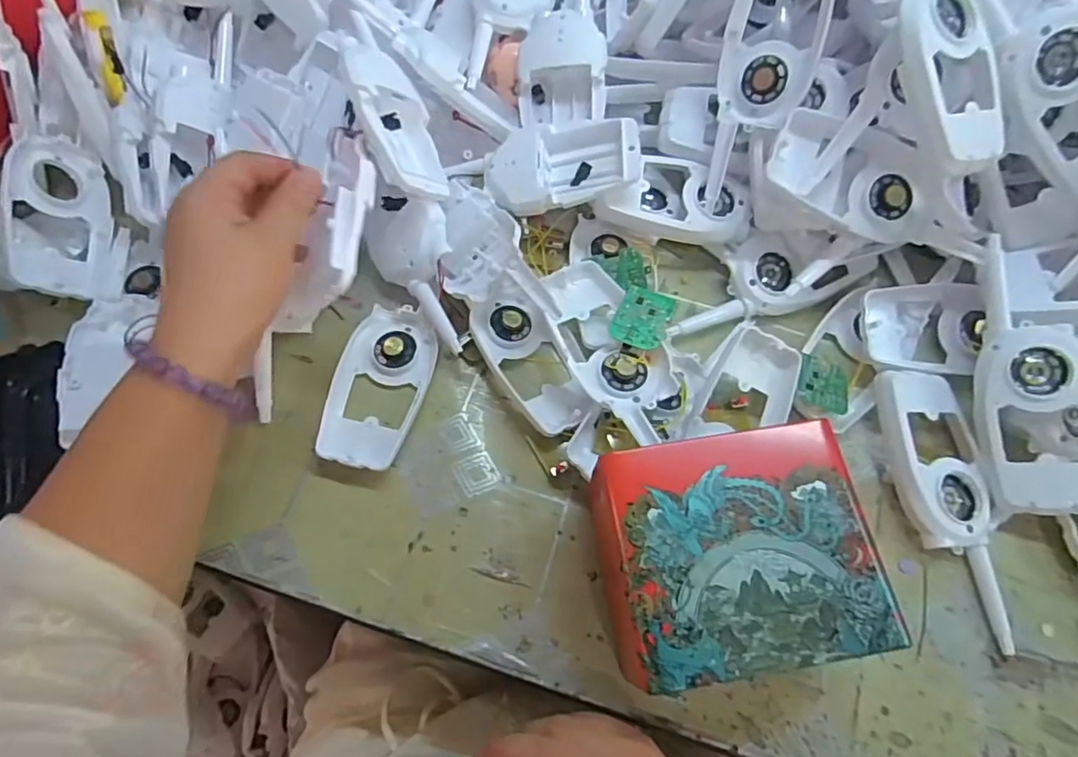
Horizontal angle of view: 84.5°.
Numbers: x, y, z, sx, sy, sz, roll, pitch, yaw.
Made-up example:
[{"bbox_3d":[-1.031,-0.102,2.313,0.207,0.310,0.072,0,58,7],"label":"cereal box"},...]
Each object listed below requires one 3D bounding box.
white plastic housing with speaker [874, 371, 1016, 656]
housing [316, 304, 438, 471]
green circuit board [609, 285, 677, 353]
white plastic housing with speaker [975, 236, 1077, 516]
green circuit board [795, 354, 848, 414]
[{"bbox_3d":[0.246,0.073,0.357,0.055,0.024,0.162,-5,69,-3],"label":"white plastic housing with speaker"},{"bbox_3d":[-0.104,0.005,0.389,0.057,0.016,0.109,14,69,5],"label":"housing"},{"bbox_3d":[0.066,-0.039,0.376,0.032,0.005,0.041,23,70,8],"label":"green circuit board"},{"bbox_3d":[0.292,-0.003,0.351,0.050,0.032,0.161,-4,81,-2],"label":"white plastic housing with speaker"},{"bbox_3d":[0.182,0.003,0.382,0.042,0.005,0.033,14,71,-18],"label":"green circuit board"}]

